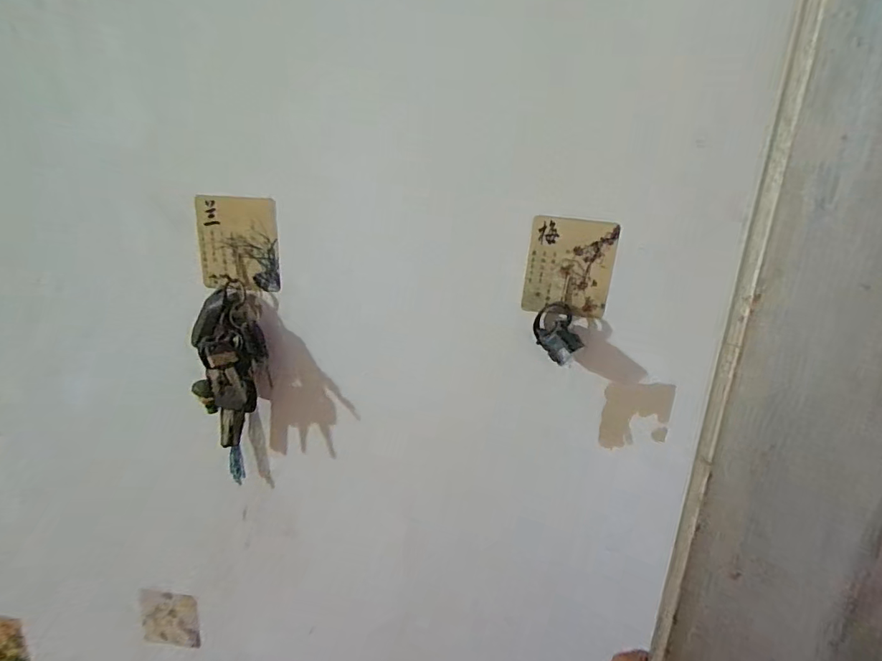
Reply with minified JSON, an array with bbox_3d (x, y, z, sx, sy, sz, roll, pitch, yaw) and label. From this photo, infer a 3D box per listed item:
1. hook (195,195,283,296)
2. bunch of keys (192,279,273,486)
[{"bbox_3d":[-0.187,-0.079,0.443,0.074,0.084,0.013,4,15,5],"label":"hook"},{"bbox_3d":[-0.194,0.057,0.455,0.061,0.192,0.047,-8,21,-32],"label":"bunch of keys"}]

